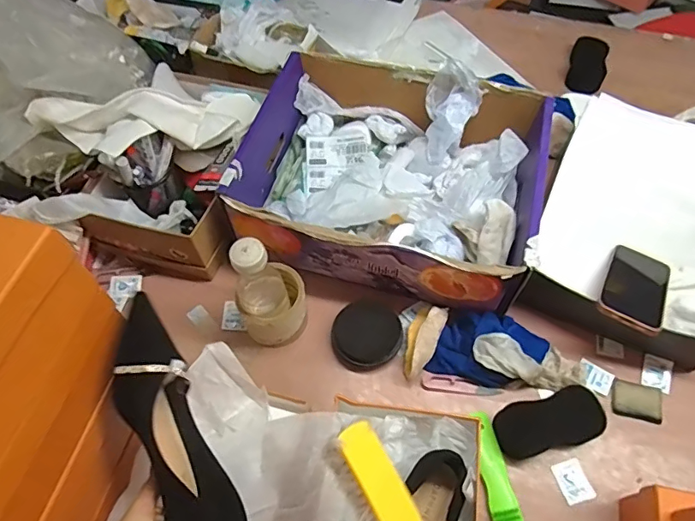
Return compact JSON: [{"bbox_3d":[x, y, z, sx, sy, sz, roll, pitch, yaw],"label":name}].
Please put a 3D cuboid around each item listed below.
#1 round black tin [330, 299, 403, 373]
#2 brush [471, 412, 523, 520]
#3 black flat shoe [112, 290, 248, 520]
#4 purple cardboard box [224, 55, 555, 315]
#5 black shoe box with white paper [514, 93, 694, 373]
[{"bbox_3d":[0.026,0.100,0.676,0.088,0.028,0.091,-1,60,1],"label":"round black tin"},{"bbox_3d":[0.179,0.274,0.588,0.033,0.014,0.190,-7,60,-3],"label":"brush"},{"bbox_3d":[-0.173,0.168,0.501,0.072,0.061,0.256,-17,104,-9],"label":"black flat shoe"},{"bbox_3d":[0.062,-0.130,0.739,0.390,0.123,0.327,15,61,10],"label":"purple cardboard box"},{"bbox_3d":[0.398,-0.041,0.703,0.253,0.121,0.346,22,62,13],"label":"black shoe box with white paper"}]

